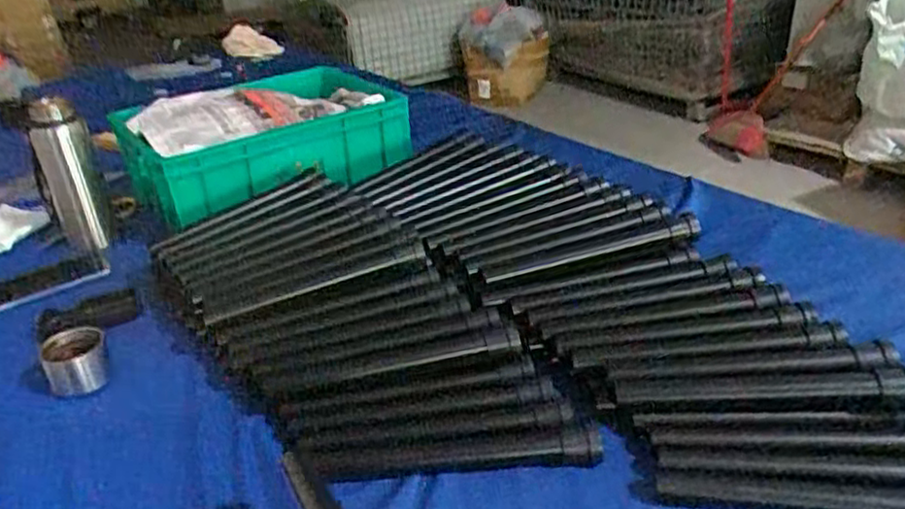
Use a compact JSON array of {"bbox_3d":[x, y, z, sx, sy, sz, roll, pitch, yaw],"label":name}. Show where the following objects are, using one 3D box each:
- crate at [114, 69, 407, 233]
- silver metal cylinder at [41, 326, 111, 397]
[{"bbox_3d":[-0.285,-0.182,1.104,0.409,0.121,0.270,-26,35,-33],"label":"crate"},{"bbox_3d":[-0.387,0.112,0.718,0.062,0.046,0.058,-21,33,-28],"label":"silver metal cylinder"}]

